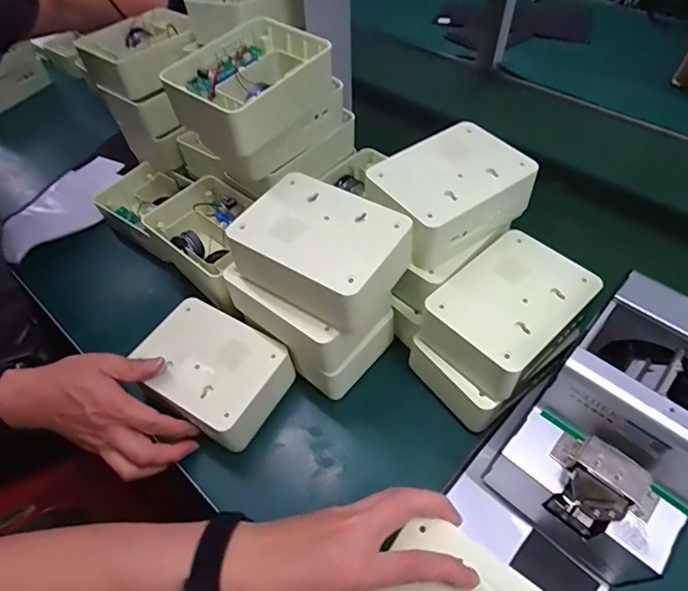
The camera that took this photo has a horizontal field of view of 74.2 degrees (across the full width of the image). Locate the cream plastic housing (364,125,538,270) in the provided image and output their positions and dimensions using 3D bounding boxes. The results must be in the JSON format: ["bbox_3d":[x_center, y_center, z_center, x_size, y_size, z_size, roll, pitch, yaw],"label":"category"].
[{"bbox_3d":[0.099,-0.102,0.450,0.143,0.054,0.101,-28,56,-18],"label":"cream plastic housing"}]

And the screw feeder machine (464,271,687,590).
[{"bbox_3d":[0.227,0.109,0.373,0.173,0.149,0.132,-35,58,-22],"label":"screw feeder machine"}]

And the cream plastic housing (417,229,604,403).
[{"bbox_3d":[0.155,0.014,0.430,0.141,0.052,0.105,-38,59,-23],"label":"cream plastic housing"}]

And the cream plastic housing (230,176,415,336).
[{"bbox_3d":[-0.023,-0.043,0.418,0.137,0.061,0.104,29,59,23],"label":"cream plastic housing"}]

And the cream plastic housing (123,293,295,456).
[{"bbox_3d":[-0.139,0.080,0.473,0.144,0.063,0.105,24,57,20],"label":"cream plastic housing"}]

